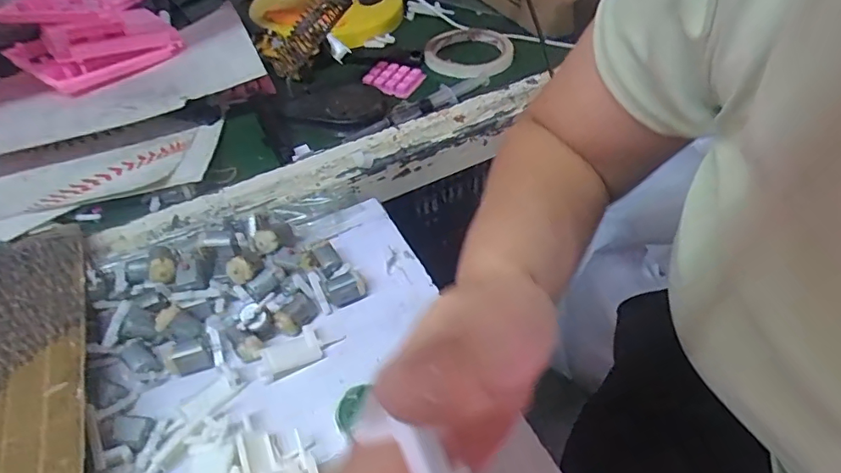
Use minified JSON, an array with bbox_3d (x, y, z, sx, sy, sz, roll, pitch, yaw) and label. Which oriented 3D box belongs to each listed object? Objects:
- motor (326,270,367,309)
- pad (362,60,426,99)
[{"bbox_3d":[-0.054,0.038,0.383,0.027,0.017,0.017,-24,51,-18],"label":"motor"},{"bbox_3d":[-0.029,-0.172,0.576,0.059,0.009,0.045,25,54,23],"label":"pad"}]

